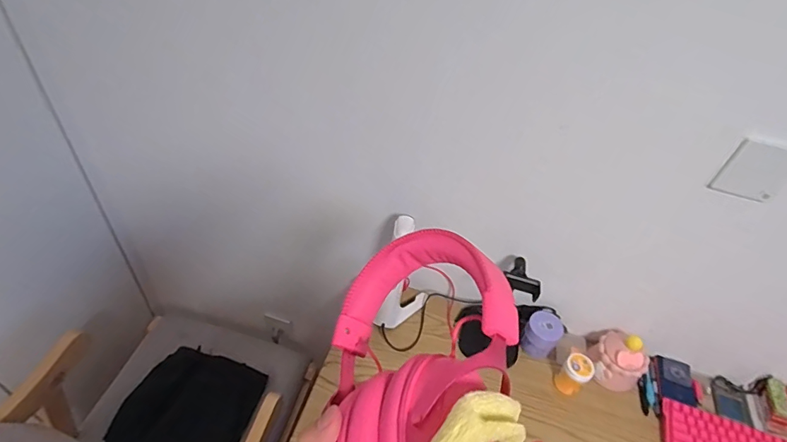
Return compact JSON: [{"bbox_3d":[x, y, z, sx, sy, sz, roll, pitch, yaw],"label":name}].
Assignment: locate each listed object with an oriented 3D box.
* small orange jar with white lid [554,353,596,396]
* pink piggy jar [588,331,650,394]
[{"bbox_3d":[0.351,0.299,0.893,0.057,0.080,0.052,38,51,27],"label":"small orange jar with white lid"},{"bbox_3d":[0.453,0.268,0.907,0.100,0.116,0.098,4,44,-4],"label":"pink piggy jar"}]

